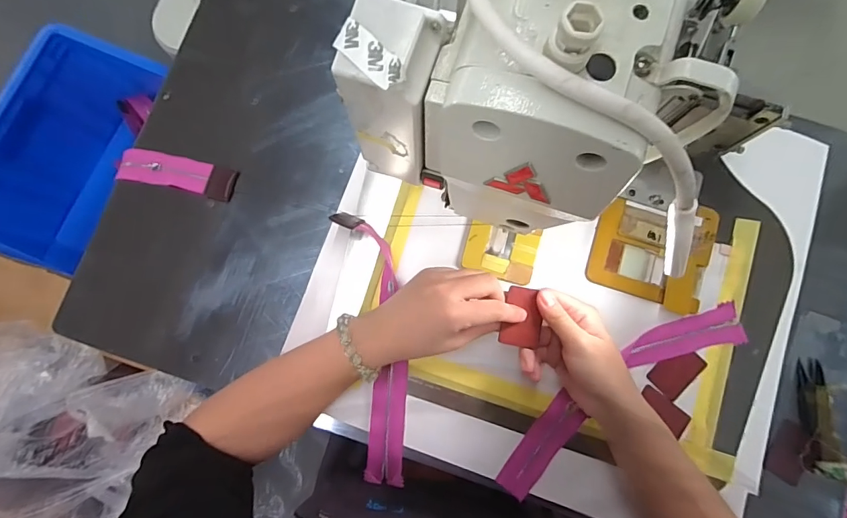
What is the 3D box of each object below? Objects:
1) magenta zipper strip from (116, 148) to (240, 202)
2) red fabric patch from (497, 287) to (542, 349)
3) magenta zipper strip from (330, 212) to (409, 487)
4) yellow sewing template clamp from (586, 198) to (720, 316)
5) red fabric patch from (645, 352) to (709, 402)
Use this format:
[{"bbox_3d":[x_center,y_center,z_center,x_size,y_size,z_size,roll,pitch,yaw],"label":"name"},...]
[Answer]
[{"bbox_3d":[-0.260,-0.090,0.447,0.125,0.008,0.037,12,81,1],"label":"magenta zipper strip"},{"bbox_3d":[0.085,0.050,0.371,0.032,0.005,0.051,5,95,0],"label":"red fabric patch"},{"bbox_3d":[-0.048,0.085,0.423,0.057,0.017,0.264,-5,83,-2],"label":"magenta zipper strip"},{"bbox_3d":[0.230,-0.013,0.423,0.113,0.019,0.109,18,81,4],"label":"yellow sewing template clamp"},{"bbox_3d":[0.247,0.109,0.416,0.052,0.005,0.034,-41,83,-7],"label":"red fabric patch"}]

